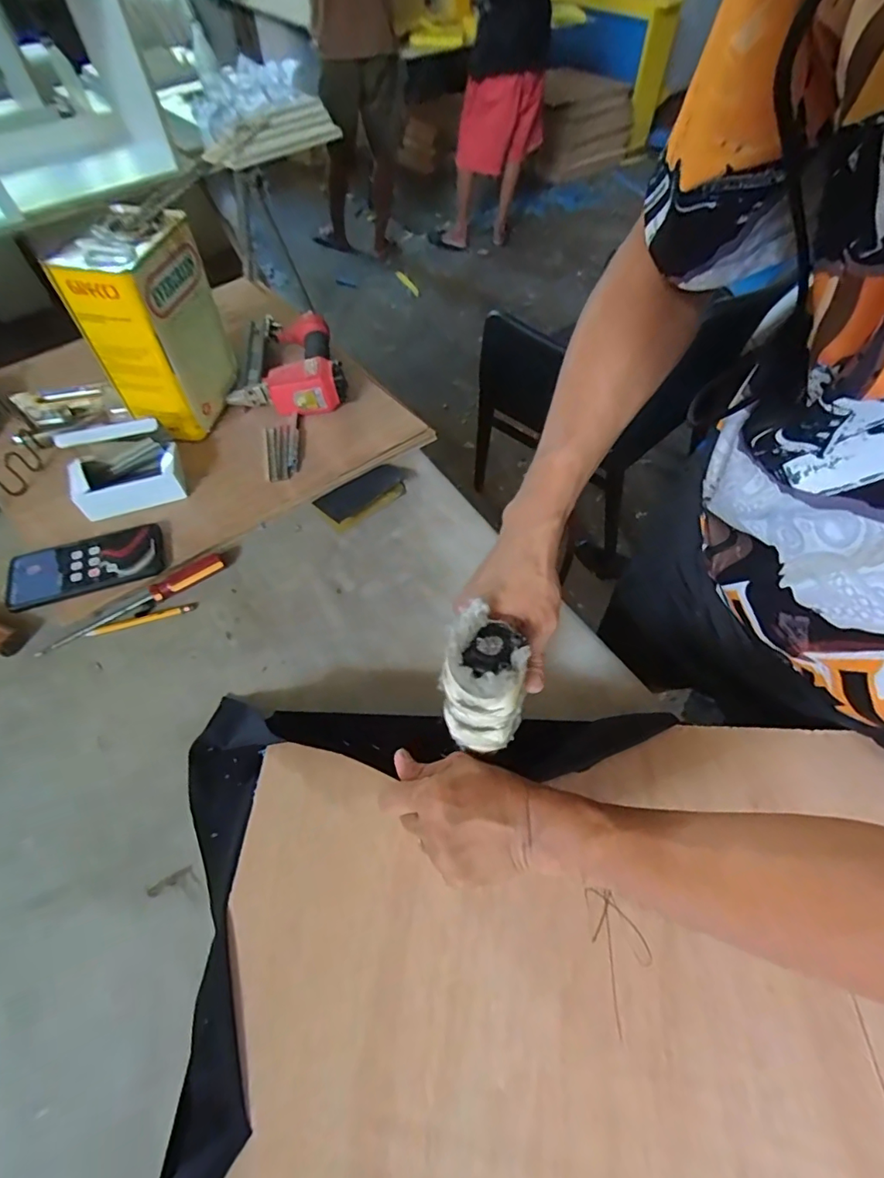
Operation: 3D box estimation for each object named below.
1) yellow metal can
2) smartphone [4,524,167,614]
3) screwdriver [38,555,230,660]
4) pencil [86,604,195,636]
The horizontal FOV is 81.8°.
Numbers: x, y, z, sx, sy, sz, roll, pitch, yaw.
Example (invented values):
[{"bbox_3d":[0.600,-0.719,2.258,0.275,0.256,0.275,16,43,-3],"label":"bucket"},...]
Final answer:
[{"bbox_3d":[-0.373,-0.339,0.685,0.109,0.229,0.160,10,57,7],"label":"yellow metal can"},{"bbox_3d":[-0.416,-0.030,0.603,0.165,0.012,0.077,-16,64,-14],"label":"smartphone"},{"bbox_3d":[-0.357,0.020,0.597,0.215,0.021,0.029,-33,62,-20],"label":"screwdriver"},{"bbox_3d":[-0.348,0.037,0.593,0.115,0.006,0.010,-15,58,-9],"label":"pencil"}]

